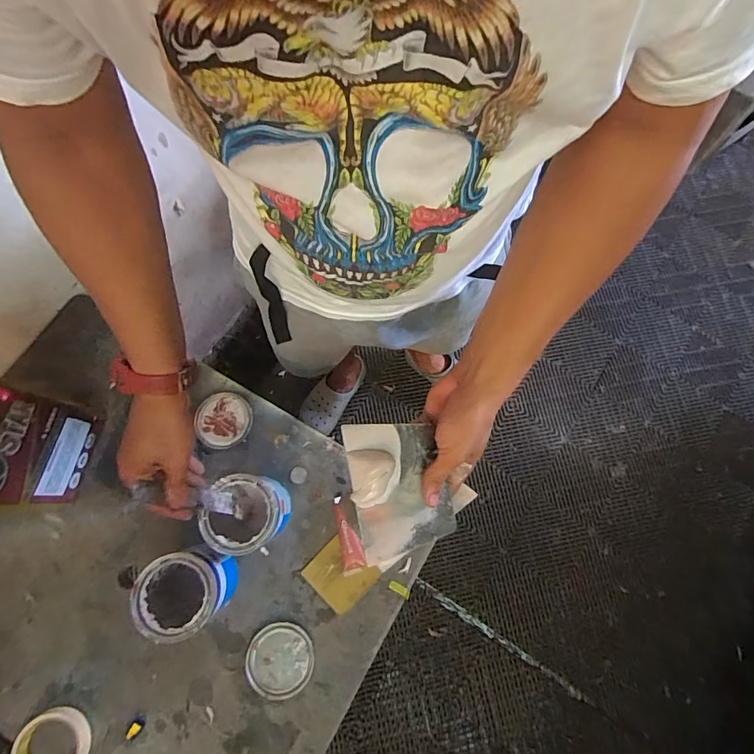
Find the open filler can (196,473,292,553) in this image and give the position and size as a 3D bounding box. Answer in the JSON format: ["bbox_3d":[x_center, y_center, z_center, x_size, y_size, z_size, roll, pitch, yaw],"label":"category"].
[{"bbox_3d":[-0.190,0.204,0.653,0.093,0.120,0.101,1,76,-4],"label":"open filler can"}]

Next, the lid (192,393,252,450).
[{"bbox_3d":[-0.264,0.074,0.750,0.090,0.008,0.094,6,70,-13],"label":"lid"}]

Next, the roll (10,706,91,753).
[{"bbox_3d":[-0.456,0.521,0.608,0.094,0.020,0.096,1,76,-4],"label":"roll"}]

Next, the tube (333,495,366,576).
[{"bbox_3d":[-0.046,0.253,0.697,0.036,0.014,0.120,-10,77,-7],"label":"tube"}]

